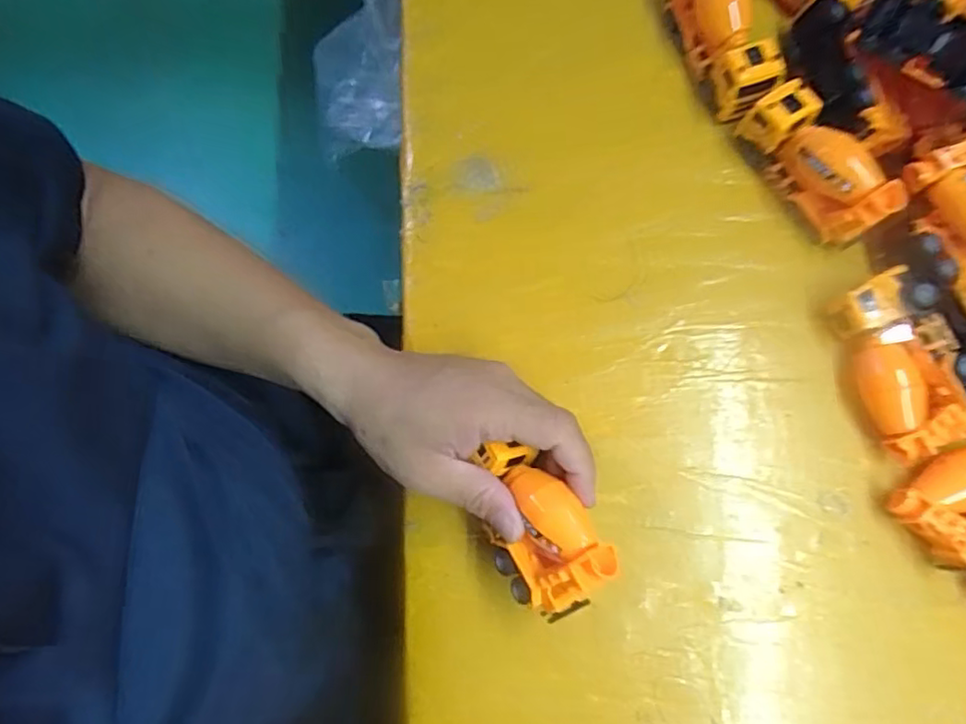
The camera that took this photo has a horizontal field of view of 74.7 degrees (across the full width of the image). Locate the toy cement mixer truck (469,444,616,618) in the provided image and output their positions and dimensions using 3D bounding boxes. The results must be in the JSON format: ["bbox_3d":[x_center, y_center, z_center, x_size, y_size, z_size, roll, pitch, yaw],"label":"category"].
[{"bbox_3d":[0.027,0.085,0.323,0.050,0.037,0.092,-29,79,-8],"label":"toy cement mixer truck"}]

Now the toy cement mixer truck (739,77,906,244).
[{"bbox_3d":[0.206,-0.121,0.396,0.036,0.057,0.103,-31,77,-3],"label":"toy cement mixer truck"}]

